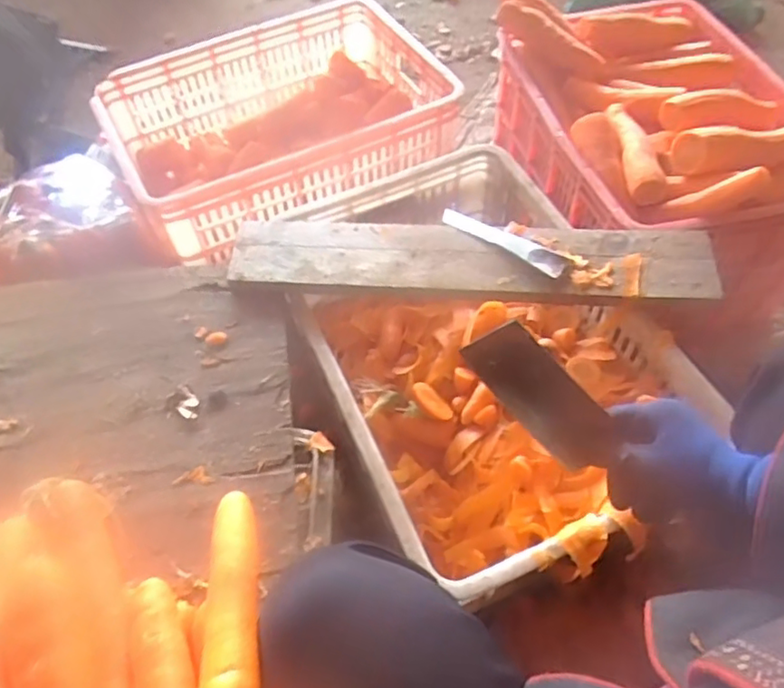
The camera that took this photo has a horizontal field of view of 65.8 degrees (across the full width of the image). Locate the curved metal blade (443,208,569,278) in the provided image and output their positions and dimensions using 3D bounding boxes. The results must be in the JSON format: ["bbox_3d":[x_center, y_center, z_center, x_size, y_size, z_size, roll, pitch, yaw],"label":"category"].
[{"bbox_3d":[0.128,-0.122,0.708,0.159,0.011,0.030,31,63,21],"label":"curved metal blade"}]

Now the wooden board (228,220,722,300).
[{"bbox_3d":[0.085,-0.102,0.704,0.546,0.022,0.104,3,57,6],"label":"wooden board"}]

